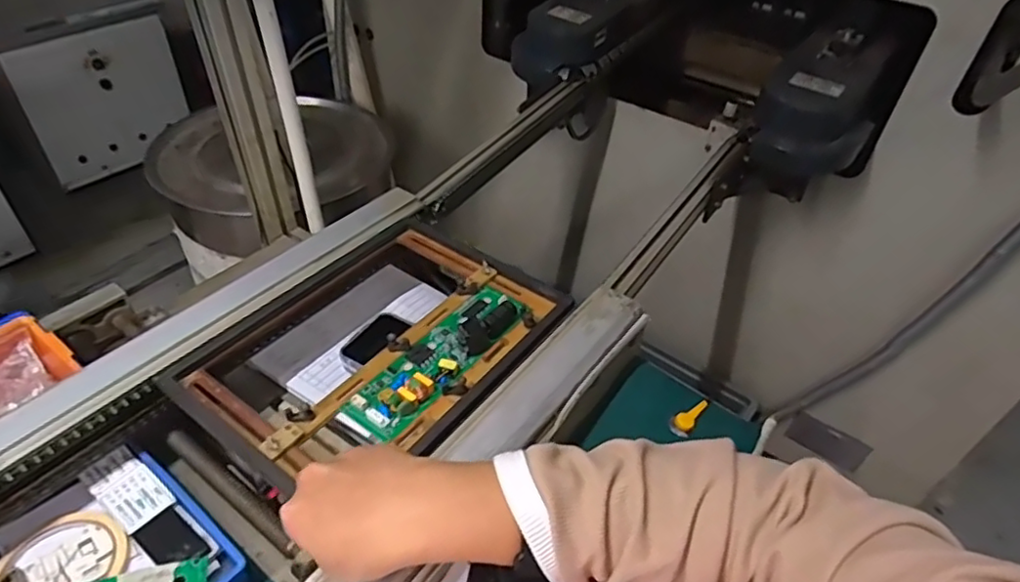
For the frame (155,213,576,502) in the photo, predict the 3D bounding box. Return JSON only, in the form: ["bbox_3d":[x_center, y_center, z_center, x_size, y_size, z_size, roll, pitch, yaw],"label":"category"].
[{"bbox_3d":[-0.116,0.042,0.570,0.243,0.034,0.321,30,48,27],"label":"frame"}]

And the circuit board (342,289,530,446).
[{"bbox_3d":[-0.059,0.047,0.524,0.056,0.031,0.183,28,48,25],"label":"circuit board"}]

